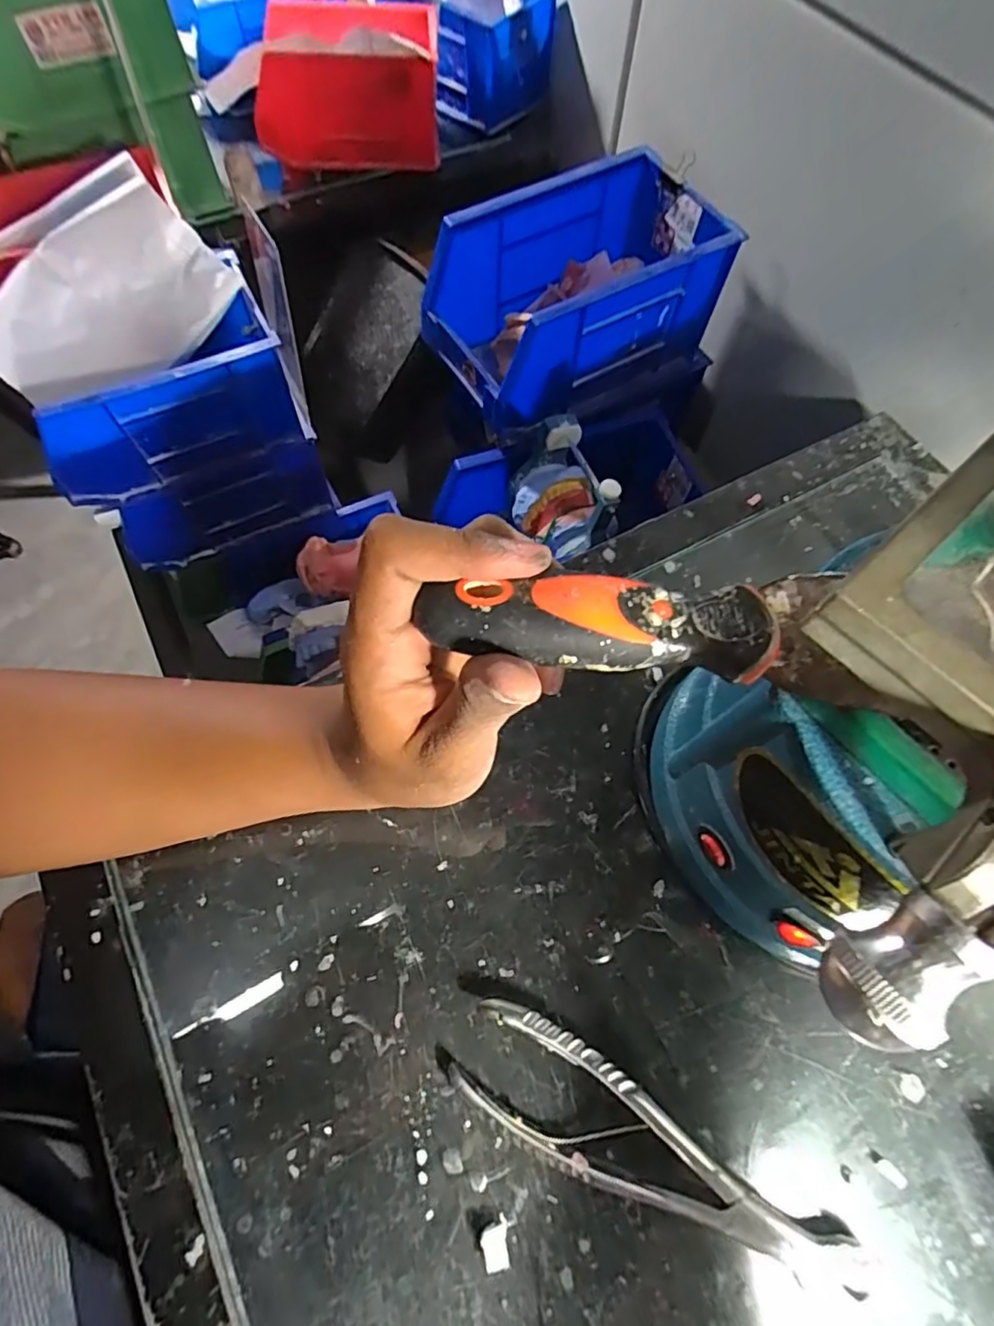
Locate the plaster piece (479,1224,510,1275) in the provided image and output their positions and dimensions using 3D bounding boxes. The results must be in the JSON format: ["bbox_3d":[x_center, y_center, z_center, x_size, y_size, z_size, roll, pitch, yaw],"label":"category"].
[{"bbox_3d":[-0.001,0.247,0.252,0.011,0.006,0.016,-8,66,-4],"label":"plaster piece"}]

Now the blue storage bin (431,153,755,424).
[{"bbox_3d":[0.064,-0.308,0.514,0.220,0.120,0.137,-31,71,-13],"label":"blue storage bin"}]

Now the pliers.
[{"bbox_3d":[0.070,0.218,0.261,0.188,0.016,0.048,28,68,12],"label":"pliers"}]

